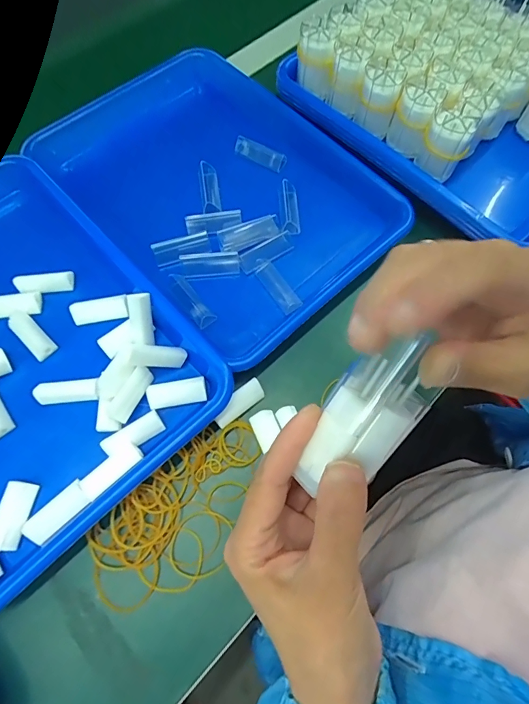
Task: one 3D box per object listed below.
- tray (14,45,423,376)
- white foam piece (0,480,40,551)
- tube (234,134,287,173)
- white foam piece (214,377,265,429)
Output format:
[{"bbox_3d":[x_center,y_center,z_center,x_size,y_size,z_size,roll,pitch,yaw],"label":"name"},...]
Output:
[{"bbox_3d":[-0.048,-0.162,0.411,0.244,0.054,0.336,-41,74,-15],"label":"tray"},{"bbox_3d":[-0.181,0.117,0.286,0.017,0.013,0.045,9,69,3],"label":"white foam piece"},{"bbox_3d":[-0.005,-0.210,0.421,0.054,0.014,0.017,28,71,10],"label":"tube"},{"bbox_3d":[-0.022,0.041,0.325,0.046,0.008,0.019,-38,103,-14],"label":"white foam piece"}]

